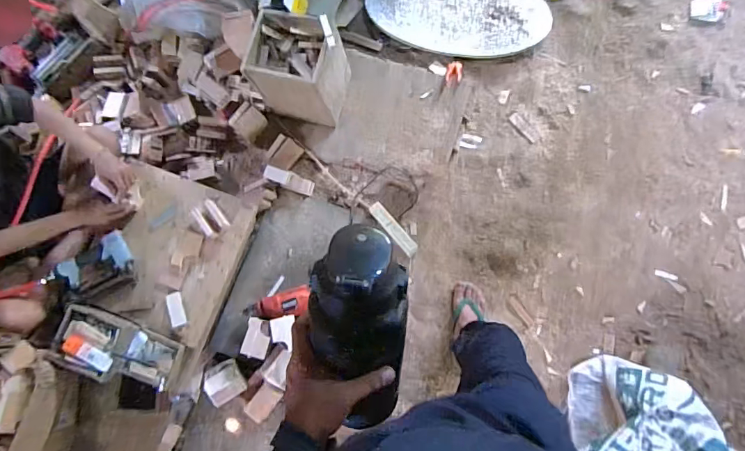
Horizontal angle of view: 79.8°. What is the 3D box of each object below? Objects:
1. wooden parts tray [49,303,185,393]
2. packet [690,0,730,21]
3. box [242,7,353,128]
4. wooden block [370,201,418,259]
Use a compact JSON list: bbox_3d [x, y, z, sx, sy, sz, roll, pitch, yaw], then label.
[{"bbox_3d":[-0.728,0.358,1.274,0.349,0.082,0.193,25,86,-13],"label":"wooden parts tray"},{"bbox_3d":[1.106,-0.709,1.462,0.110,0.022,0.071,12,79,9],"label":"packet"},{"bbox_3d":[-0.231,-0.481,1.386,0.255,0.257,0.216,12,79,9],"label":"box"},{"bbox_3d":[0.069,0.011,1.439,0.043,0.032,0.207,-40,76,-3],"label":"wooden block"}]

